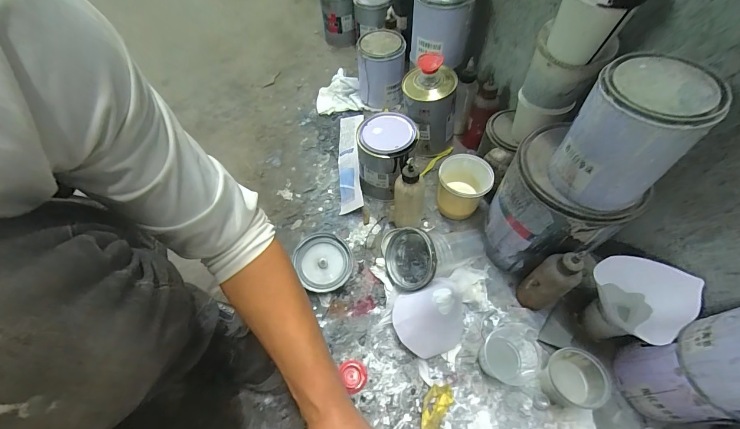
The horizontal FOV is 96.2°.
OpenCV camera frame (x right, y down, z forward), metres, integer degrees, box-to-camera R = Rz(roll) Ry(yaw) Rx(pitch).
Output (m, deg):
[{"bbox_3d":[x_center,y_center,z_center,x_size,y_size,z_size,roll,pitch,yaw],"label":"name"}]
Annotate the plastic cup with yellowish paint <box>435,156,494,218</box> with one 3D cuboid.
[{"bbox_3d":[0.166,-0.048,0.606,0.084,0.090,0.084,-1,58,2],"label":"plastic cup with yellowish paint"}]

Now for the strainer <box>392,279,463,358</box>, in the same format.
[{"bbox_3d":[0.092,0.151,0.494,0.109,0.092,0.094,-16,59,-8],"label":"strainer"}]

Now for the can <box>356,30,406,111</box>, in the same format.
[{"bbox_3d":[0.025,-0.331,0.772,0.101,0.147,0.101,-1,58,2],"label":"can"}]

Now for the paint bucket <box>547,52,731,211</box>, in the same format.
[{"bbox_3d":[0.278,-0.085,0.367,0.099,0.138,0.097,-1,58,2],"label":"paint bucket"}]

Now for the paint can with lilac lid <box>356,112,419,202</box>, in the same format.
[{"bbox_3d":[0.031,-0.106,0.626,0.099,0.147,0.104,-1,58,2],"label":"paint can with lilac lid"}]

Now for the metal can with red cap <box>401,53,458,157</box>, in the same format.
[{"bbox_3d":[0.117,-0.216,0.655,0.105,0.187,0.090,5,59,6],"label":"metal can with red cap"}]

